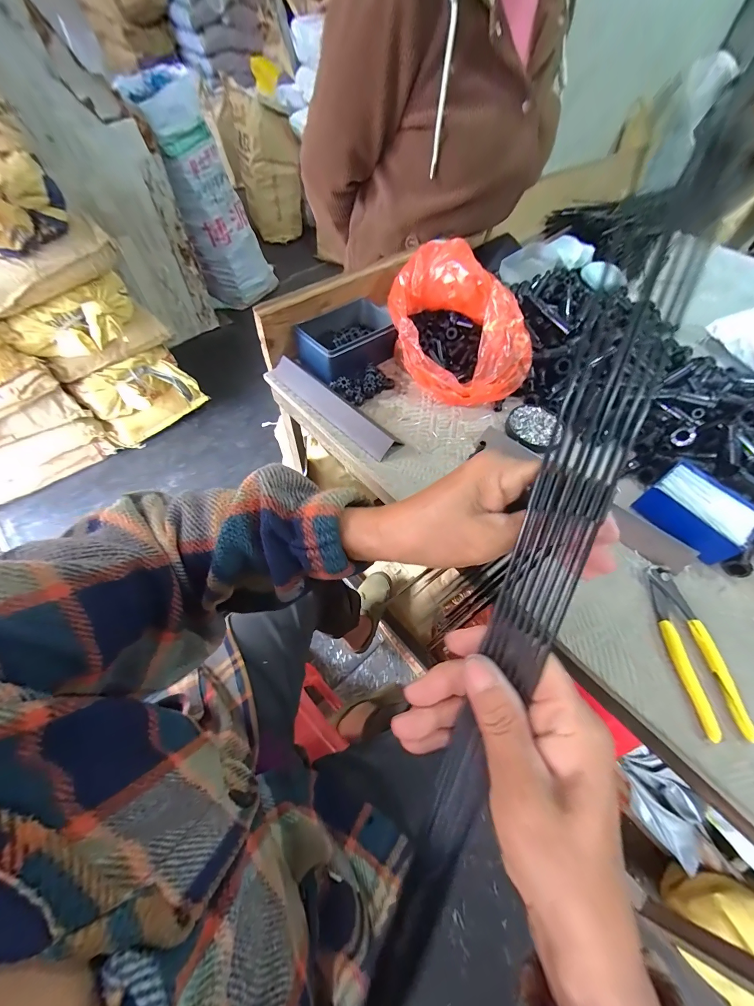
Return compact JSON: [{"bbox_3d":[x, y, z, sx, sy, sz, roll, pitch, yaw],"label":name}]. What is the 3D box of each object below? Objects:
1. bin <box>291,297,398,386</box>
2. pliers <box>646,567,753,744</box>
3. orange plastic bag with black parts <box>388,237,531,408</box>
[{"bbox_3d":[-0.045,-0.272,0.565,0.166,0.051,0.111,-36,68,-22],"label":"bin"},{"bbox_3d":[0.317,0.145,0.355,0.048,0.010,0.160,-2,57,-4],"label":"pliers"},{"bbox_3d":[0.125,-0.270,0.532,0.177,0.121,0.234,-13,58,-11],"label":"orange plastic bag with black parts"}]

